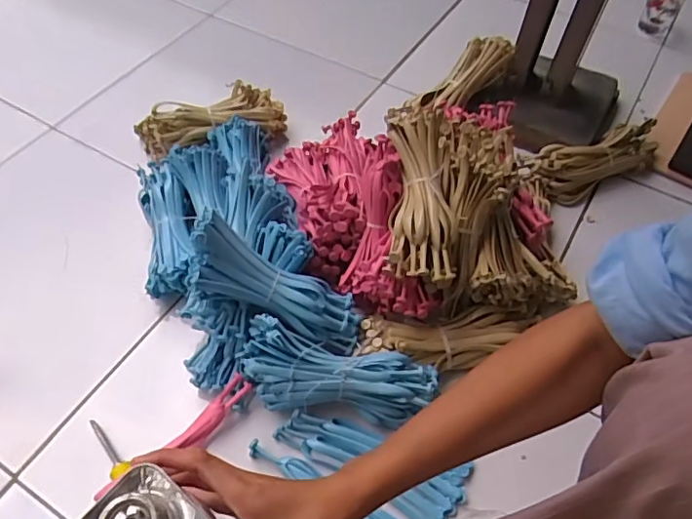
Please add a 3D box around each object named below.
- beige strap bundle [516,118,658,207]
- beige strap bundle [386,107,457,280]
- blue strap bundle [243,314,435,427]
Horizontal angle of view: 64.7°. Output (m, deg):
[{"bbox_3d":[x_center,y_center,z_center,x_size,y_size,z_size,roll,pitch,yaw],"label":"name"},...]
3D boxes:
[{"bbox_3d":[0.374,-0.148,0.829,0.235,0.053,0.077,-18,57,-14],"label":"beige strap bundle"},{"bbox_3d":[0.083,-0.077,0.634,0.076,0.045,0.202,0,77,-2],"label":"beige strap bundle"},{"bbox_3d":[-0.008,0.120,0.592,0.211,0.061,0.074,10,55,5],"label":"blue strap bundle"}]

